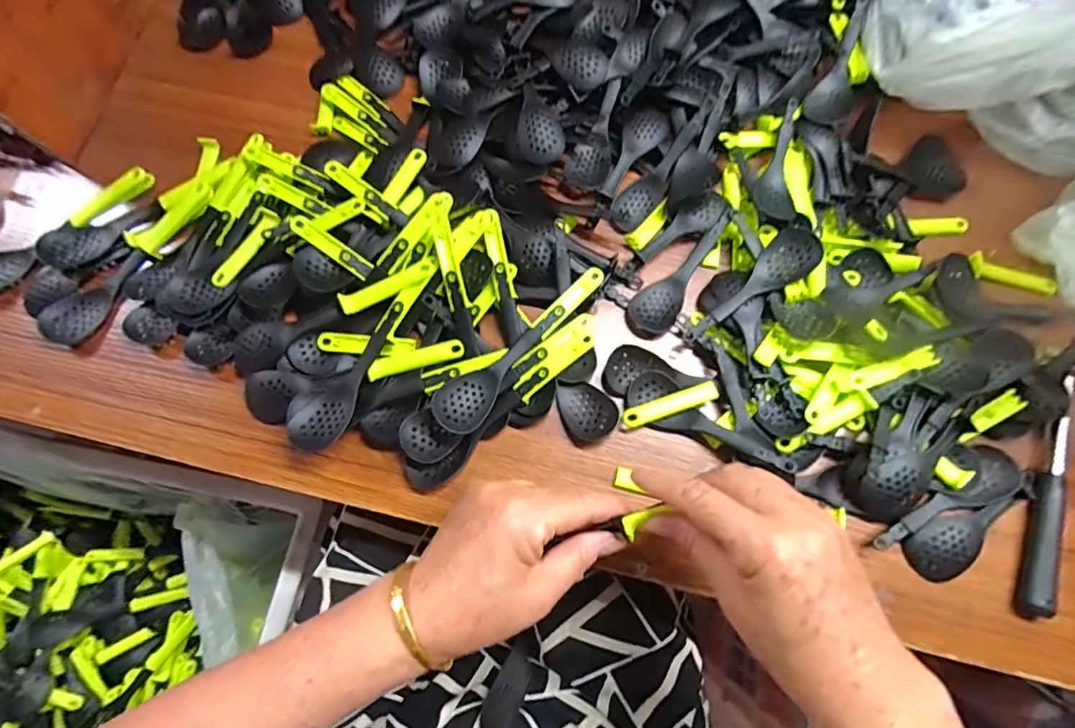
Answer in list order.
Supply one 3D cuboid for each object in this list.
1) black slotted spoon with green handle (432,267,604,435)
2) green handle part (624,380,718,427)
[{"bbox_3d":[-0.012,-0.017,0.402,0.037,0.020,0.174,42,80,10],"label":"black slotted spoon with green handle"},{"bbox_3d":[0.105,0.033,0.402,0.076,0.012,0.015,-18,77,-4],"label":"green handle part"}]

